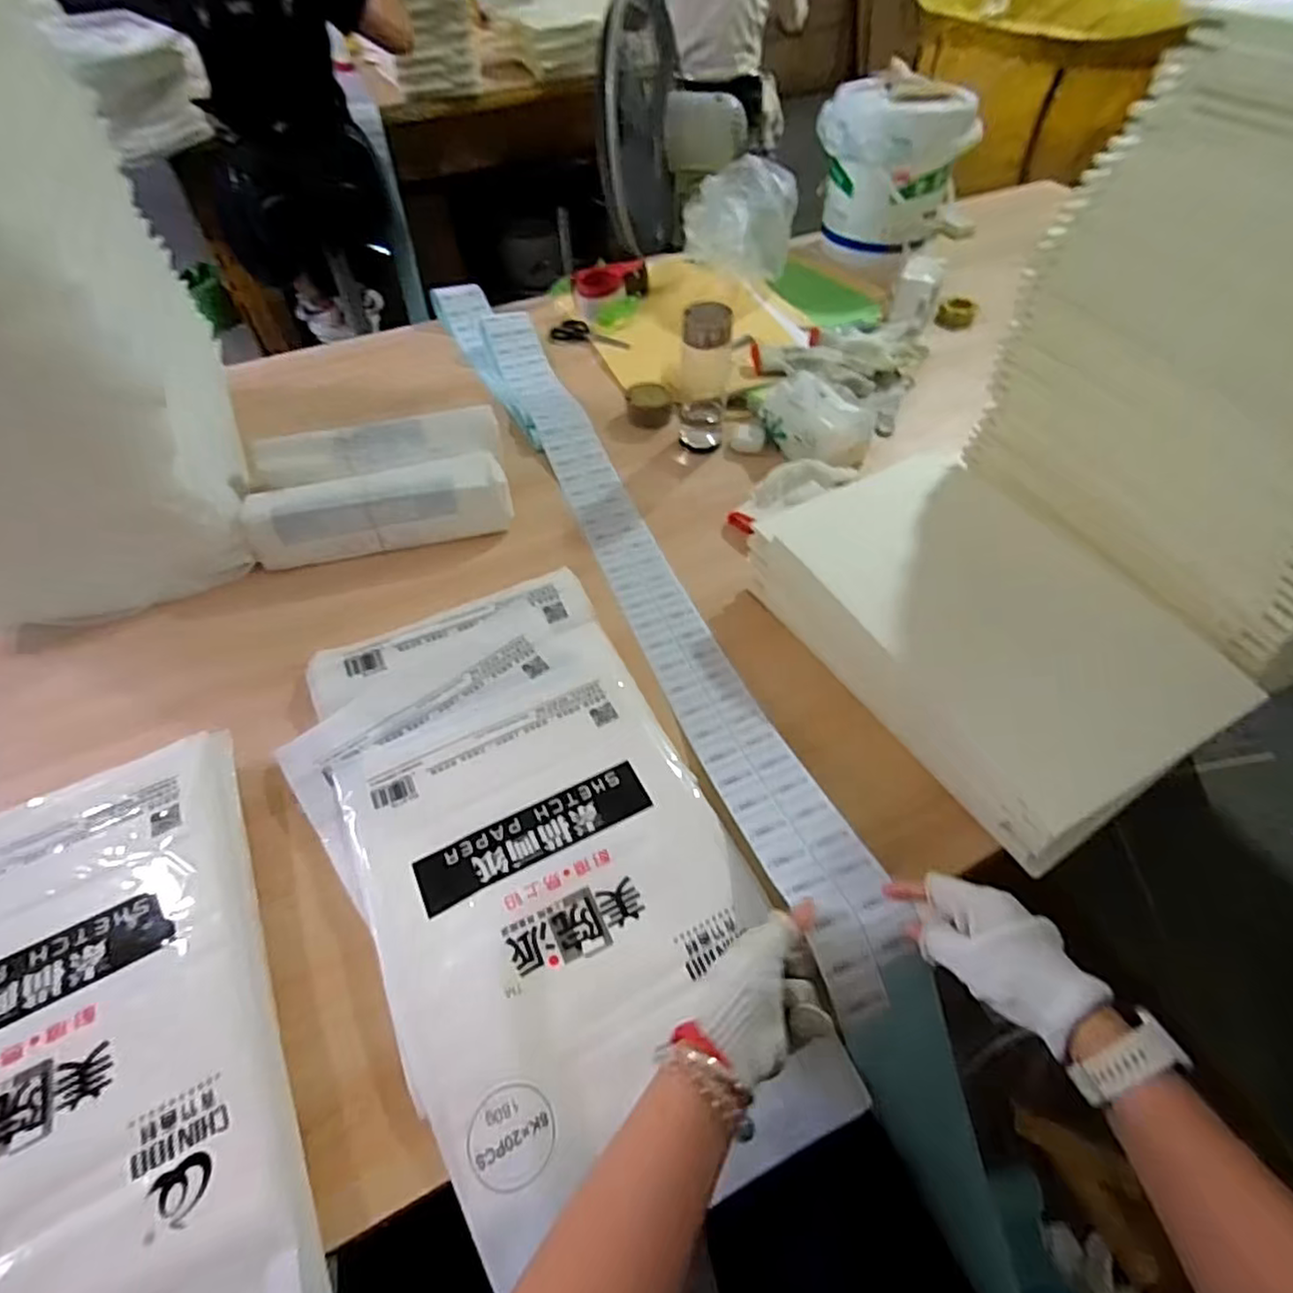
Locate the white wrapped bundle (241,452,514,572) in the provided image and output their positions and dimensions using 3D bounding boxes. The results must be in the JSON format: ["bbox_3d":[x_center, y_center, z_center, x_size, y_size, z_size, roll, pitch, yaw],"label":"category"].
[{"bbox_3d":[-0.322,-0.168,0.796,0.302,0.074,0.073,-12,53,-8],"label":"white wrapped bundle"}]

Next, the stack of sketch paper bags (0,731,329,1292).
[{"bbox_3d":[-0.416,0.295,0.449,0.292,0.036,0.451,-23,56,-16],"label":"stack of sketch paper bags"}]

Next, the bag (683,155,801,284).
[{"bbox_3d":[0.155,-0.766,1.170,0.118,0.165,0.217,-22,55,-16],"label":"bag"}]

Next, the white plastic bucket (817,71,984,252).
[{"bbox_3d":[0.459,-0.906,1.248,0.276,0.232,0.217,11,53,9],"label":"white plastic bucket"}]

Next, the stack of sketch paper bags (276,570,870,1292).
[{"bbox_3d":[-0.098,0.170,0.575,0.314,0.038,0.568,-25,56,-17],"label":"stack of sketch paper bags"}]

